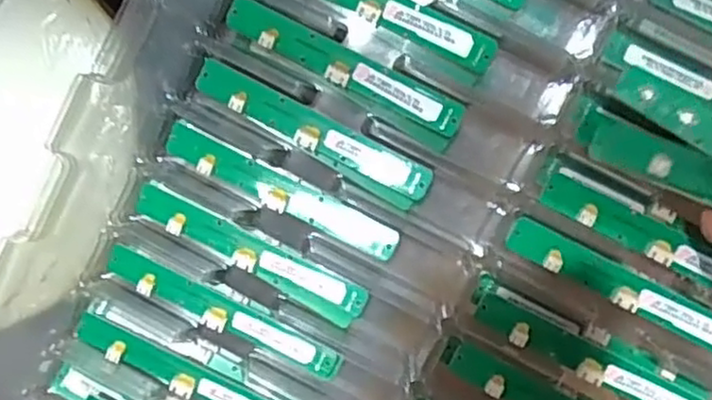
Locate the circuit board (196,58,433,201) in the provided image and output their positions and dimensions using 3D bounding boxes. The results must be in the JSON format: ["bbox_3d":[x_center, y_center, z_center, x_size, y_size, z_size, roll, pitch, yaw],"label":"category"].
[{"bbox_3d":[-0.023,-0.039,0.391,0.139,0.008,0.021,28,94,5],"label":"circuit board"}]

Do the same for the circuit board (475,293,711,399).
[{"bbox_3d":[0.131,0.089,0.389,0.139,0.009,0.021,26,93,5],"label":"circuit board"}]

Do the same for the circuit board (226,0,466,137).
[{"bbox_3d":[-0.006,-0.073,0.387,0.138,0.008,0.020,27,94,5],"label":"circuit board"}]

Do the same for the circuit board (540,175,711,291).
[{"bbox_3d":[0.164,0.023,0.380,0.134,0.006,0.022,27,94,5],"label":"circuit board"}]

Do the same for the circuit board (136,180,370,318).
[{"bbox_3d":[-0.059,0.029,0.399,0.139,0.008,0.024,25,93,5],"label":"circuit board"}]

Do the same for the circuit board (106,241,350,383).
[{"bbox_3d":[-0.075,0.065,0.404,0.142,0.008,0.021,25,93,5],"label":"circuit board"}]

